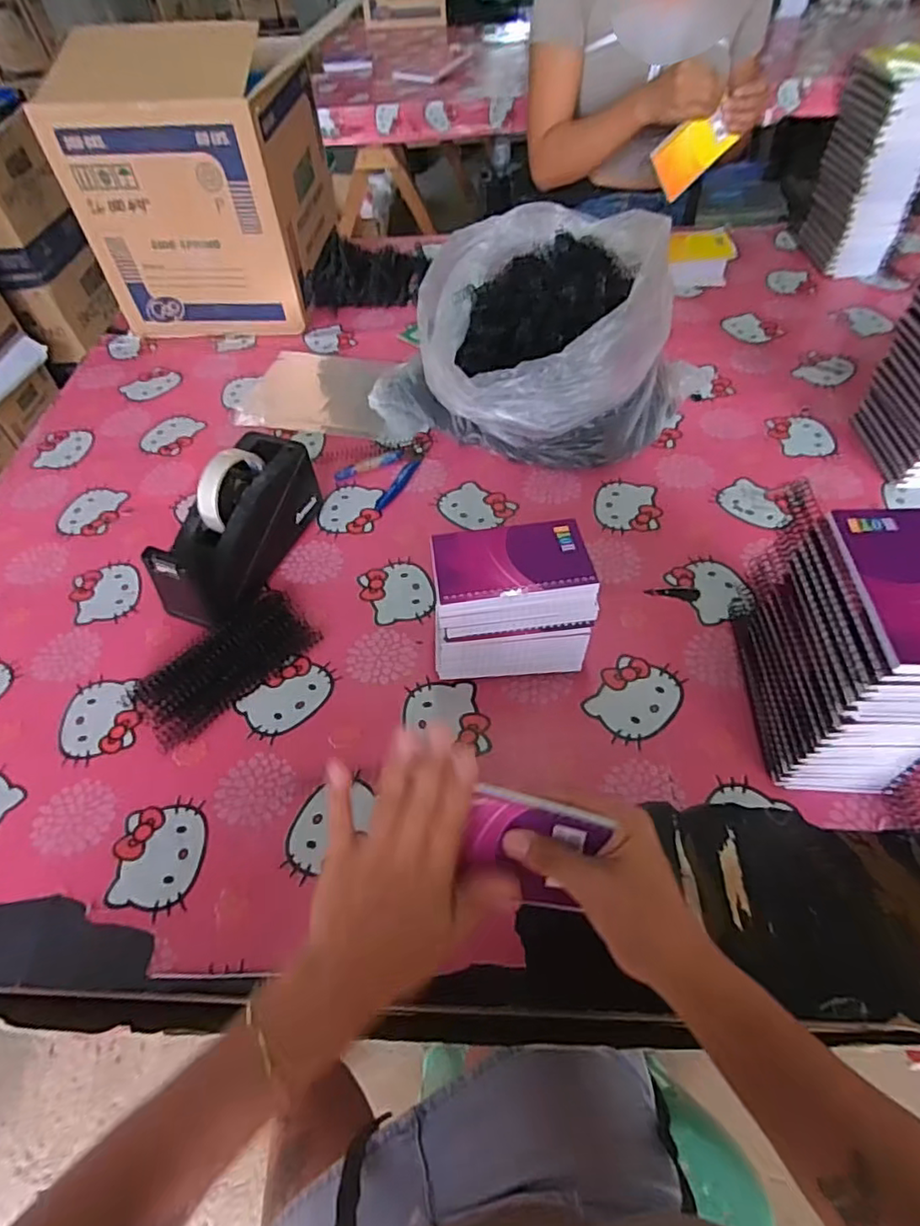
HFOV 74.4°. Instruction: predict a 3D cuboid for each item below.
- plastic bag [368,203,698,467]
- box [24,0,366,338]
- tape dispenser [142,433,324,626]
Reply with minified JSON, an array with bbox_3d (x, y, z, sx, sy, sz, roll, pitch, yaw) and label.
[{"bbox_3d":[0.105,-0.353,0.772,0.345,0.170,0.338,33,62,26],"label":"plastic bag"},{"bbox_3d":[-0.358,-0.631,0.904,0.283,0.322,0.287,9,54,11],"label":"box"},{"bbox_3d":[-0.222,-0.088,0.617,0.078,0.113,0.207,17,56,17],"label":"tape dispenser"}]

